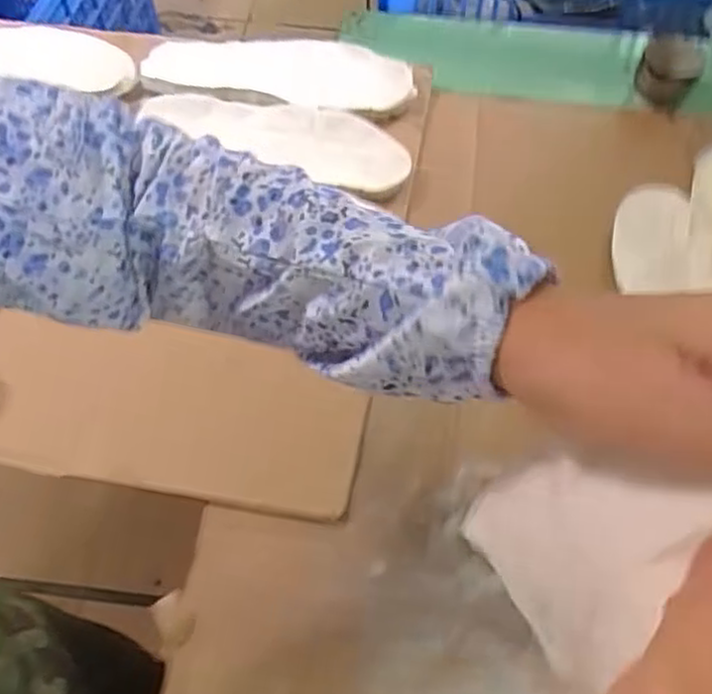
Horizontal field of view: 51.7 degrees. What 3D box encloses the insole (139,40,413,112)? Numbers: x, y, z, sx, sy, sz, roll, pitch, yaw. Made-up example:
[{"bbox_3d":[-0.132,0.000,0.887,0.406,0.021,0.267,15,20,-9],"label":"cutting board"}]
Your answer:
[{"bbox_3d":[-0.082,-0.297,0.774,0.279,0.017,0.094,12,62,8],"label":"insole"}]

